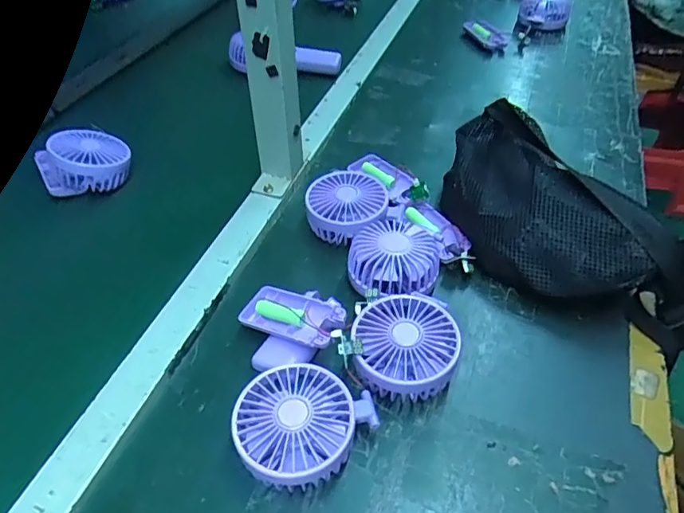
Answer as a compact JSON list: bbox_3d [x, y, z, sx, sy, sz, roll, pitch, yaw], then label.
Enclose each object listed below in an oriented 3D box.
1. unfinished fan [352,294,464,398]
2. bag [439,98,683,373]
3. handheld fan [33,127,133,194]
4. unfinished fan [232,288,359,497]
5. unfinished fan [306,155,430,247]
[{"bbox_3d":[0.052,0.077,0.420,0.080,0.045,0.091,4,46,6],"label":"unfinished fan"},{"bbox_3d":[0.208,-0.039,0.497,0.159,0.085,0.296,-28,51,-23],"label":"bag"},{"bbox_3d":[-0.310,-0.111,0.611,0.088,0.063,0.097,-2,47,-41],"label":"handheld fan"},{"bbox_3d":[-0.037,0.093,0.403,0.089,0.044,0.182,-6,46,-4],"label":"unfinished fan"},{"bbox_3d":[0.032,-0.072,0.561,0.104,0.038,0.155,22,50,22],"label":"unfinished fan"}]

